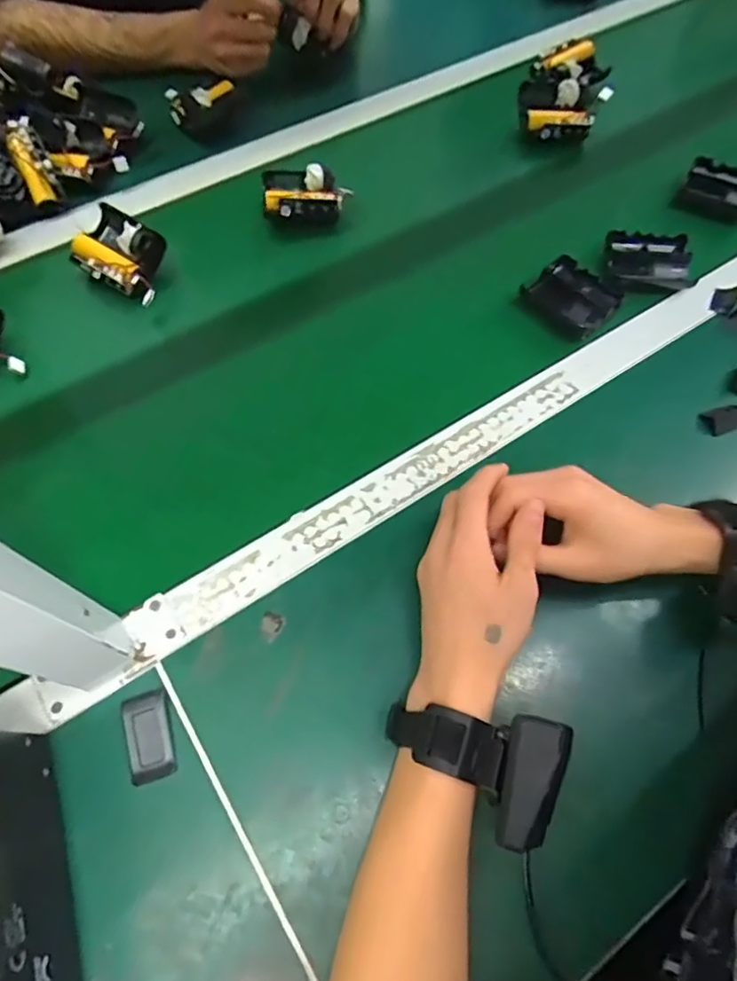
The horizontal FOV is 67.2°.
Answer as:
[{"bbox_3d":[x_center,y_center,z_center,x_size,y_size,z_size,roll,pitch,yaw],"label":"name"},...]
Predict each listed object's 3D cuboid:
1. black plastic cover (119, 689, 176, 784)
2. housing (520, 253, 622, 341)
[{"bbox_3d":[-0.147,0.163,0.369,0.030,0.004,0.056,-18,67,-11],"label":"black plastic cover"},{"bbox_3d":[0.200,-0.188,0.542,0.080,0.025,0.067,40,69,15],"label":"housing"}]

